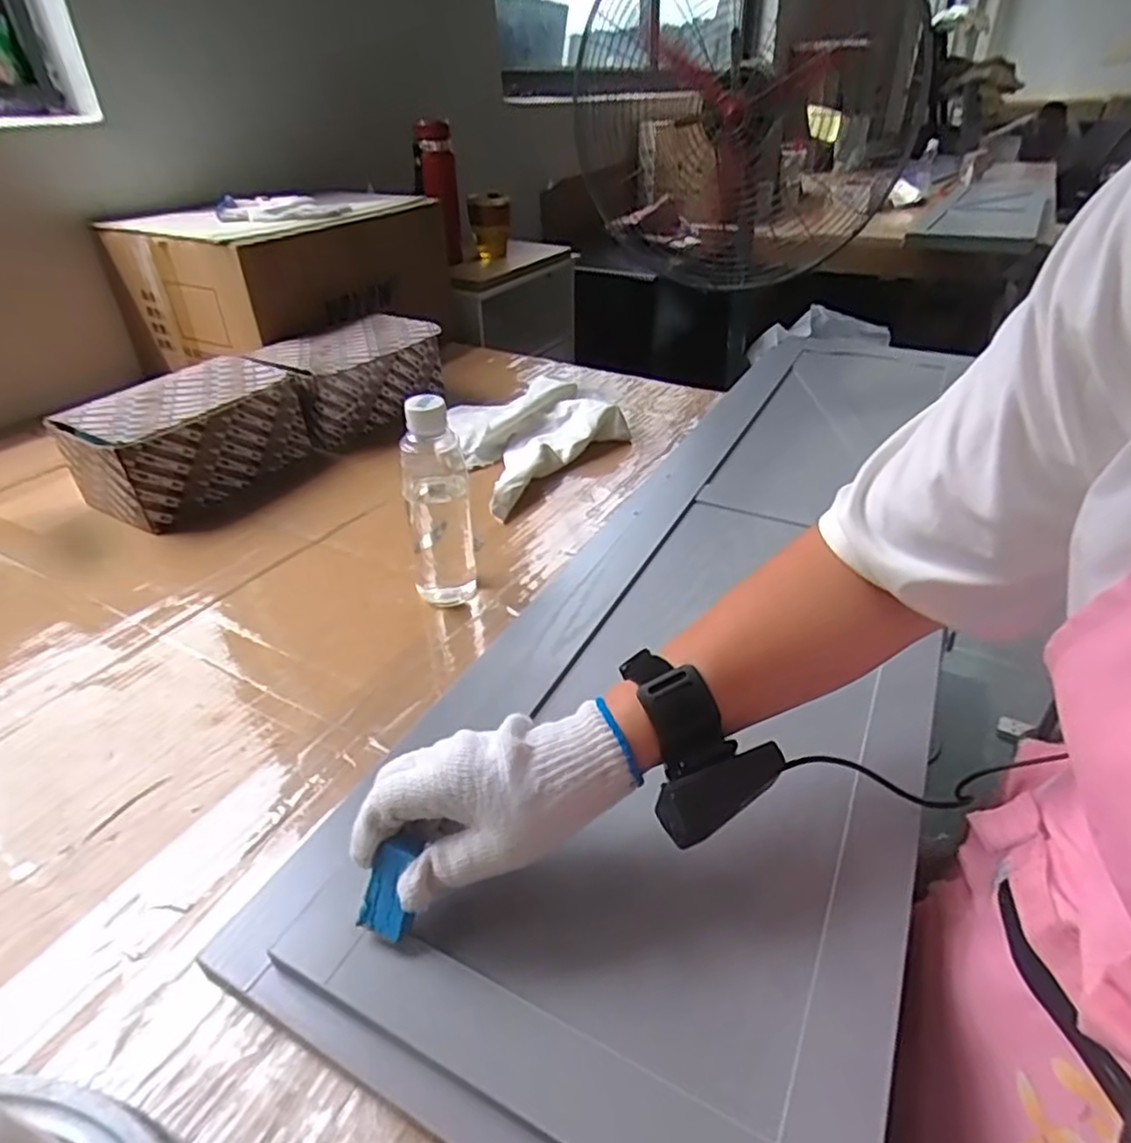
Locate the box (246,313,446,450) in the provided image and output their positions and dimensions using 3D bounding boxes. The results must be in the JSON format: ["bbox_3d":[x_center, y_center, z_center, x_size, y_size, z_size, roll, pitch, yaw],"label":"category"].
[{"bbox_3d":[-0.300,-0.278,0.991,0.151,0.111,0.234,21,40,30],"label":"box"}]

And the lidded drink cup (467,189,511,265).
[{"bbox_3d":[-0.153,-0.703,1.425,0.077,0.131,0.076,-2,34,-2],"label":"lidded drink cup"}]

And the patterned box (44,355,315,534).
[{"bbox_3d":[-0.454,-0.161,0.838,0.155,0.113,0.237,16,38,23],"label":"patterned box"}]

